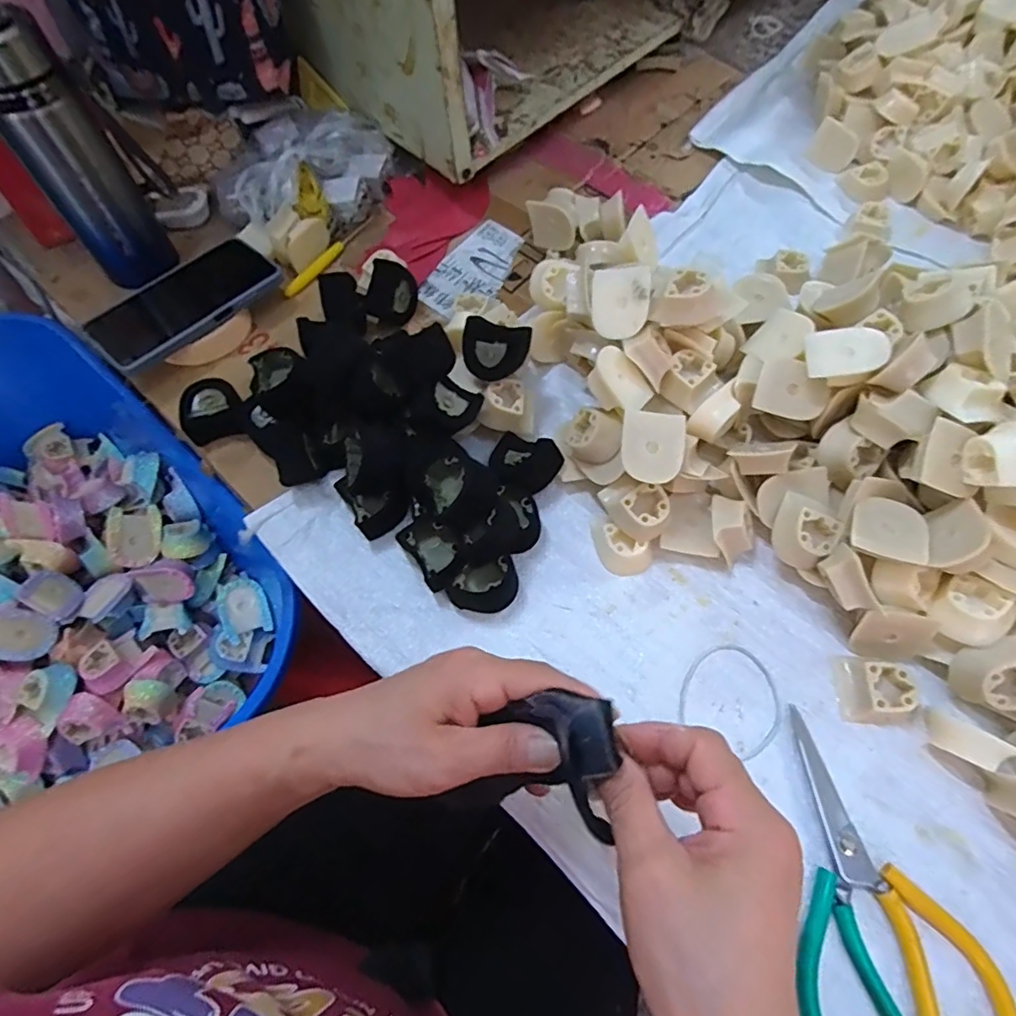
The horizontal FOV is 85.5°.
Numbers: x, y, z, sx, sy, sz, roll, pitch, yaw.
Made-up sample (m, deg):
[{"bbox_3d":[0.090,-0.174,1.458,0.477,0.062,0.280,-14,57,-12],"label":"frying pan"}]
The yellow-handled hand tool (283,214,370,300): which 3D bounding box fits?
[{"bbox_3d":[-0.180,-0.257,0.556,0.008,0.010,0.128,30,69,14],"label":"yellow-handled hand tool"}]

